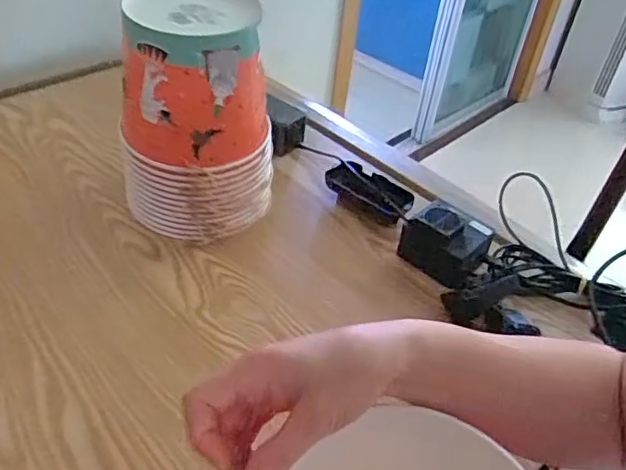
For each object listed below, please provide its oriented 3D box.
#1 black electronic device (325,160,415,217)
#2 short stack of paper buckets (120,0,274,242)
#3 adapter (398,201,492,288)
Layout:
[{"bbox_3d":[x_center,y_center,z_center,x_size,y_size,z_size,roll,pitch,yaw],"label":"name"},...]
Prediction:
[{"bbox_3d":[0.071,-0.055,0.745,0.107,0.032,0.047,23,43,17],"label":"black electronic device"},{"bbox_3d":[-0.117,-0.122,0.653,0.149,0.232,0.140,6,41,-3],"label":"short stack of paper buckets"},{"bbox_3d":[0.147,0.007,0.673,0.082,0.052,0.072,32,47,26],"label":"adapter"}]

